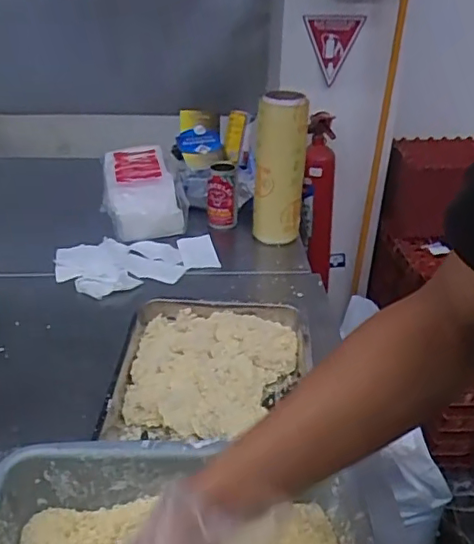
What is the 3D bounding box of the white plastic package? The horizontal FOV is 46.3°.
[{"bbox_3d":[-0.217,-0.179,1.258,0.166,0.147,0.204,-8,31,-15],"label":"white plastic package"}]

